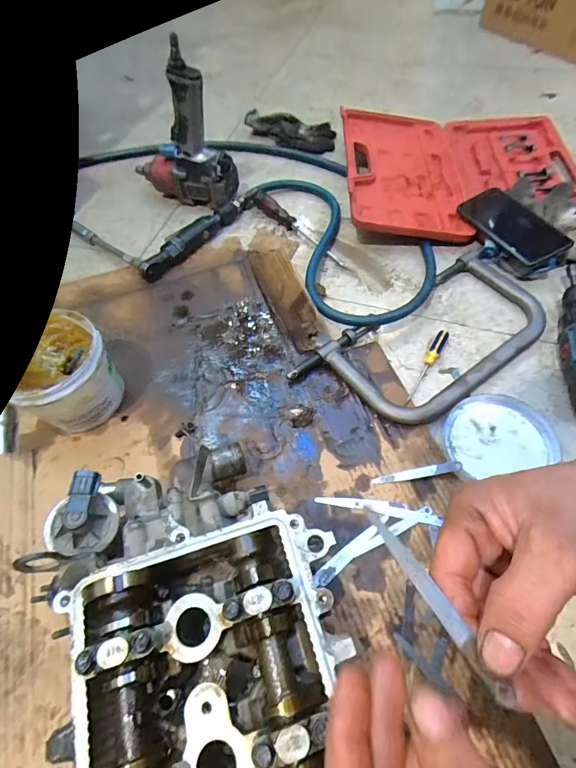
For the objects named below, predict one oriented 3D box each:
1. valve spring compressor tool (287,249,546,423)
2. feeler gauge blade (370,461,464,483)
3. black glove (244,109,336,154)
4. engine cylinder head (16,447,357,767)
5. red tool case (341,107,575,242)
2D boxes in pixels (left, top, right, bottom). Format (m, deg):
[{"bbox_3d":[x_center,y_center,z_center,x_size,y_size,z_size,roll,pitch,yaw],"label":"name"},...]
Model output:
[{"bbox_3d":[0.194,-0.059,0.536,0.335,0.040,0.166,-35,63,-15],"label":"valve spring compressor tool"},{"bbox_3d":[0.142,0.099,0.446,0.096,0.004,0.010,-12,74,7],"label":"feeler gauge blade"},{"bbox_3d":[0.000,-0.513,0.811,0.194,0.043,0.075,16,62,14],"label":"black glove"},{"bbox_3d":[-0.046,0.243,0.255,0.208,0.122,0.459,-18,60,-6],"label":"engine cylinder head"},{"bbox_3d":[0.304,-0.380,0.692,0.406,0.060,0.337,-1,59,4],"label":"red tool case"}]

